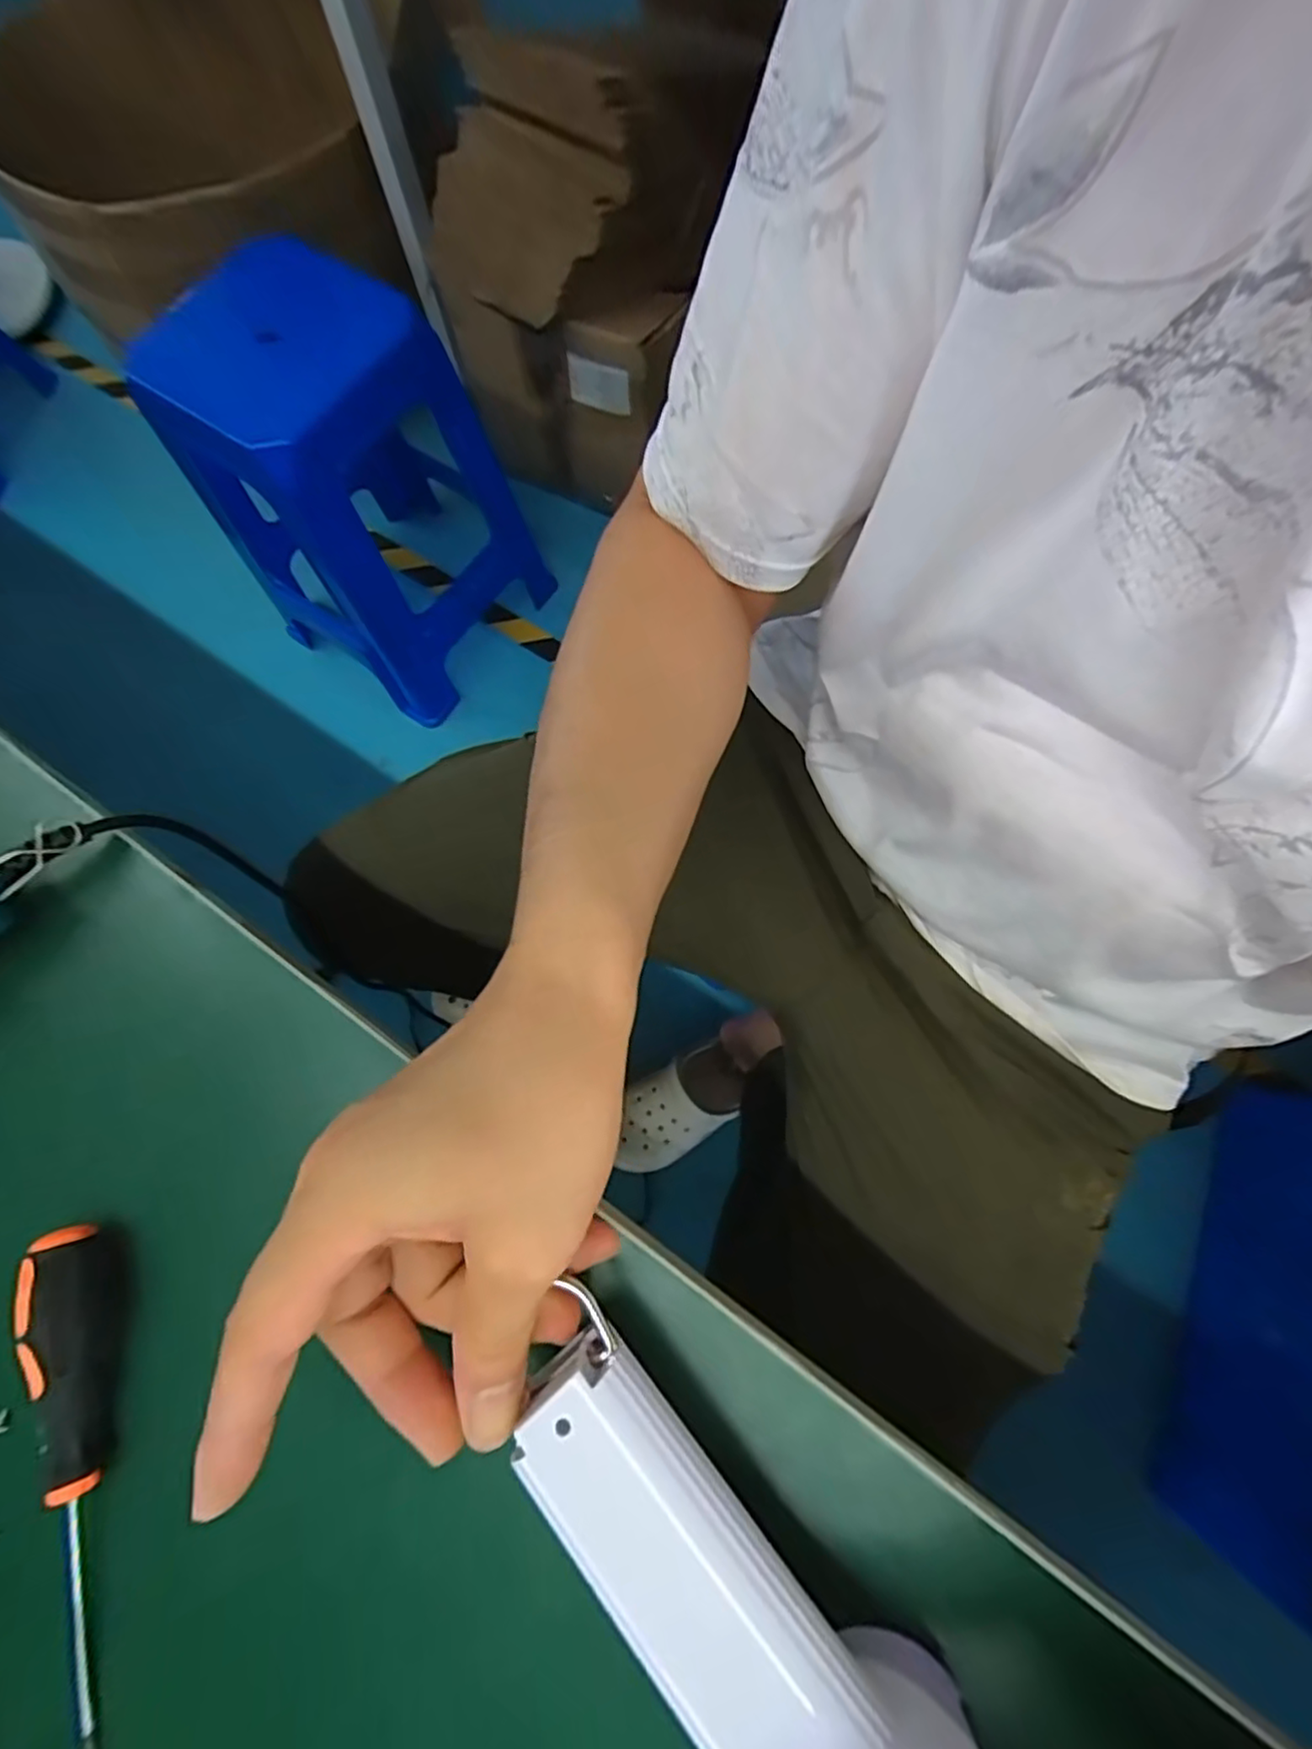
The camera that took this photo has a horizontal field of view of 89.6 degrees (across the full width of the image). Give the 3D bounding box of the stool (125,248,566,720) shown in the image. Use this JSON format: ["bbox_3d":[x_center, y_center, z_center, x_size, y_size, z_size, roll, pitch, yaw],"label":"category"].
[{"bbox_3d":[-0.418,-0.583,0.996,0.370,0.506,0.425,36,78,11],"label":"stool"}]

